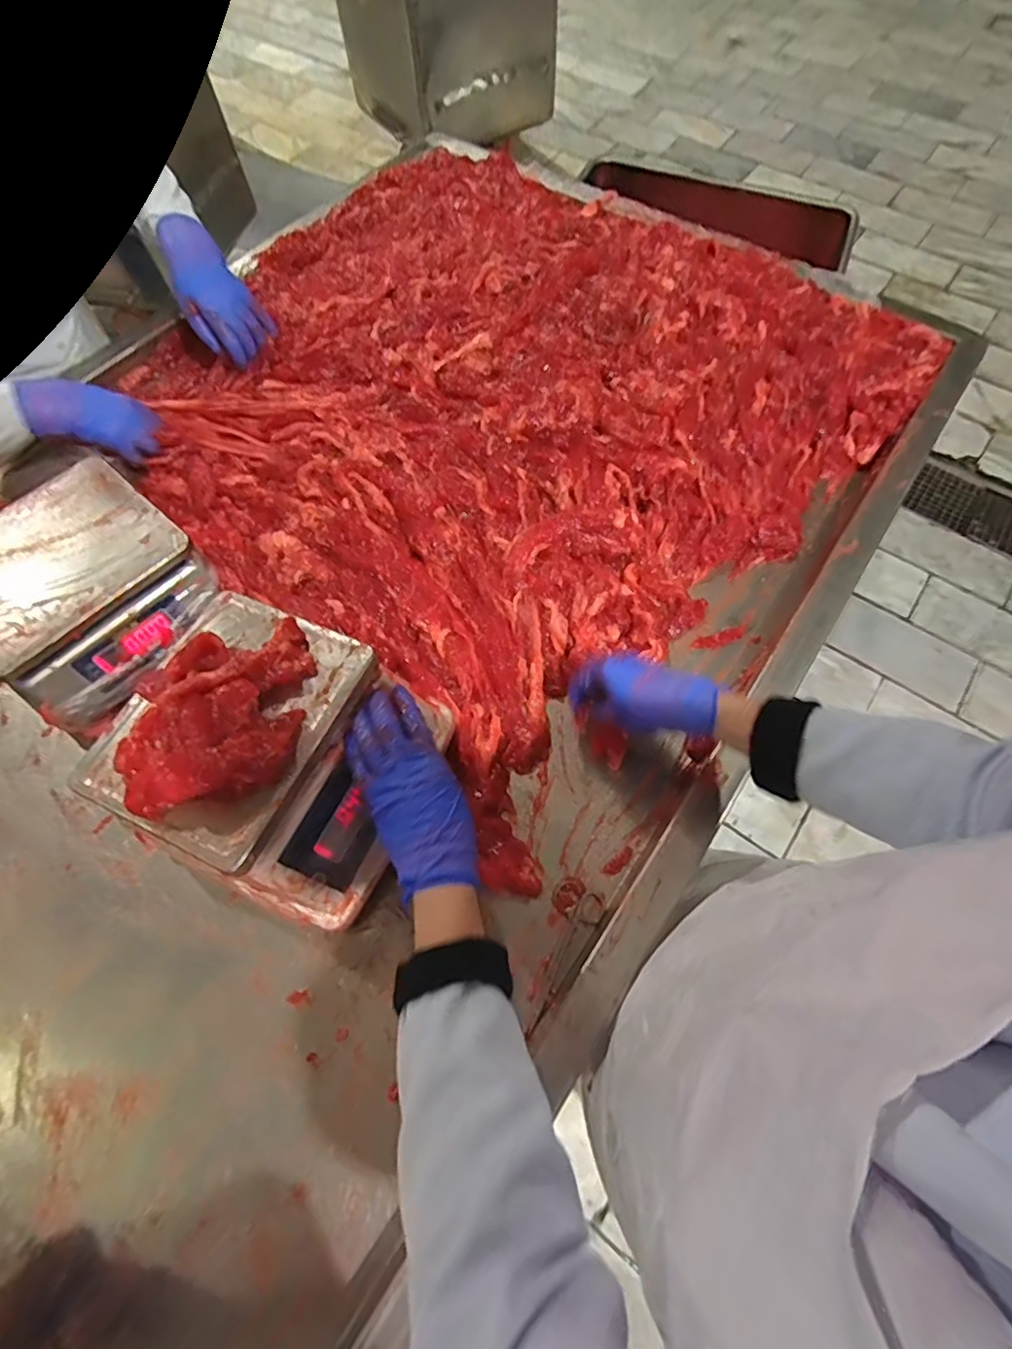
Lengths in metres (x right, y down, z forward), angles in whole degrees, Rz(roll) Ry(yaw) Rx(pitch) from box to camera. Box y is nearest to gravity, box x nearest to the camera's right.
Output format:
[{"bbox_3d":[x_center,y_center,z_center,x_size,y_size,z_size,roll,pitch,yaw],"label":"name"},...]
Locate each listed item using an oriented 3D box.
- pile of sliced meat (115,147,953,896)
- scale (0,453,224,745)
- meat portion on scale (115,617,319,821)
[{"bbox_3d":[-0.028,-0.397,0.777,0.891,0.085,0.895,38,71,16],"label":"pile of sliced meat"},{"bbox_3d":[-0.469,-0.094,0.641,0.226,0.118,0.224,40,72,17],"label":"scale"},{"bbox_3d":[-0.229,0.028,0.451,0.141,0.045,0.134,-15,66,-6],"label":"meat portion on scale"}]

